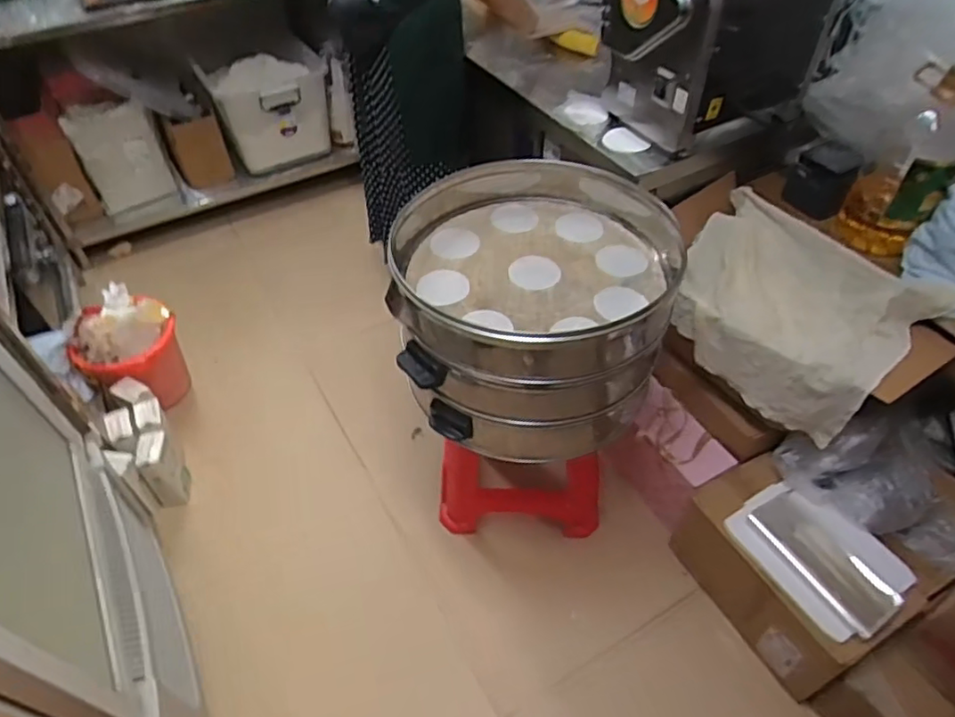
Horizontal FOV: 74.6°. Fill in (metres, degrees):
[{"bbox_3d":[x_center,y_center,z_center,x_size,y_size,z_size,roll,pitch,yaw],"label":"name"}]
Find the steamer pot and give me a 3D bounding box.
[{"bbox_3d":[0.102,-0.092,1.247,0.532,0.359,0.490,0,47,0],"label":"steamer pot"}]

